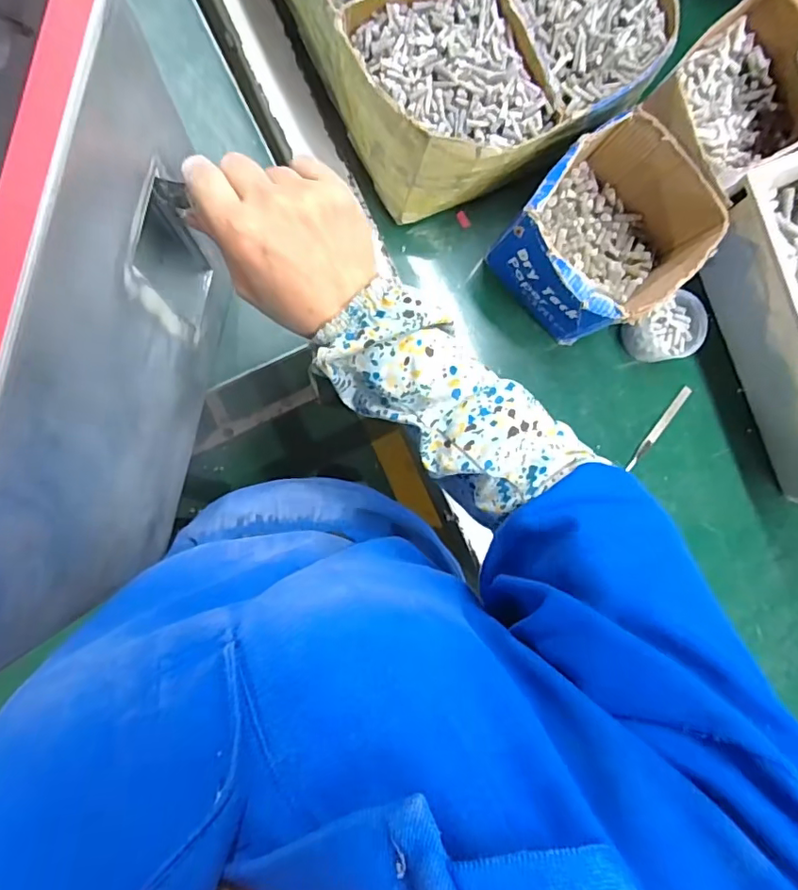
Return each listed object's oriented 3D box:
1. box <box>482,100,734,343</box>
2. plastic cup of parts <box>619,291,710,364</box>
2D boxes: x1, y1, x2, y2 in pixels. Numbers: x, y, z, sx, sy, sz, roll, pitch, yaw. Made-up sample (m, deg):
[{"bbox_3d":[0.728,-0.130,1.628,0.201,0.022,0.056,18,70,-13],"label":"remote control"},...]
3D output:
[{"bbox_3d":[0.180,-0.185,0.496,0.136,0.123,0.145,43,85,-5],"label":"box"},{"bbox_3d":[0.269,-0.115,0.543,0.070,0.048,0.061,-36,94,-6],"label":"plastic cup of parts"}]

